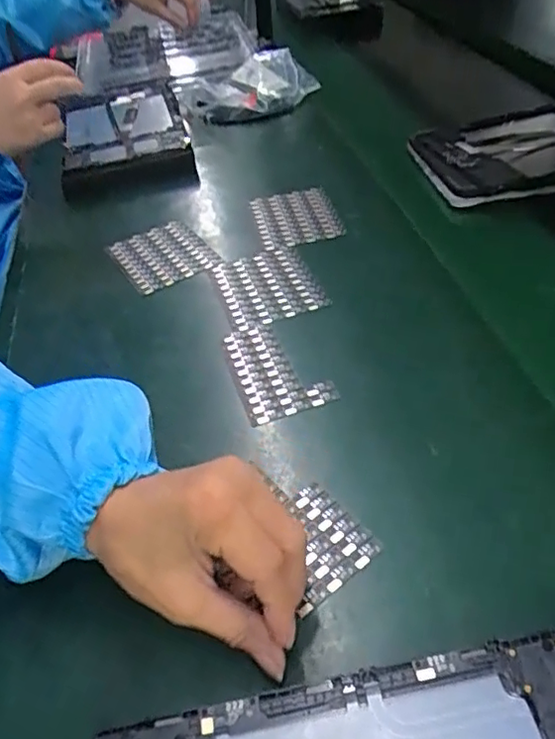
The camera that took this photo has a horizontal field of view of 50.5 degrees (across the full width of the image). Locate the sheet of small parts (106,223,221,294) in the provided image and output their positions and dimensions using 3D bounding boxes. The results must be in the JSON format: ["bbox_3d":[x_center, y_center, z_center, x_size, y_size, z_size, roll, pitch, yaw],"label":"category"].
[{"bbox_3d":[-0.113,-0.113,0.578,0.083,0.010,0.101,-25,46,-19],"label":"sheet of small parts"}]

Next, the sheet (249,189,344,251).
[{"bbox_3d":[0.019,-0.161,0.613,0.082,0.007,0.099,-12,43,-5],"label":"sheet"}]

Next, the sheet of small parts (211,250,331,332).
[{"bbox_3d":[-0.011,-0.075,0.525,0.081,0.006,0.102,-19,44,-12],"label":"sheet of small parts"}]

